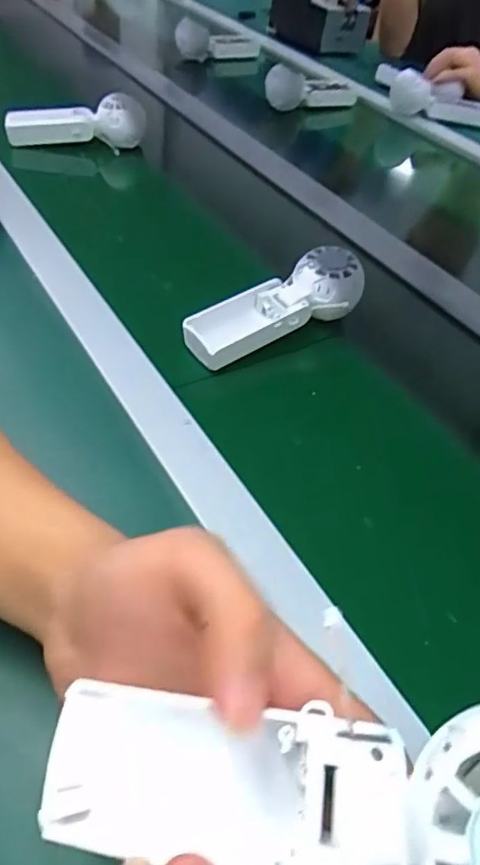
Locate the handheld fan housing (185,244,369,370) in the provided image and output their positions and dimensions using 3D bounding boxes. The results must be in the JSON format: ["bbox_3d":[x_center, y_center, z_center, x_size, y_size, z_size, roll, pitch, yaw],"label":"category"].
[{"bbox_3d":[0.031,-0.109,0.479,0.165,0.061,0.061,-20,55,-23],"label":"handheld fan housing"}]

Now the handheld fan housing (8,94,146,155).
[{"bbox_3d":[-0.212,-0.396,0.716,0.172,0.074,0.032,-5,50,-12],"label":"handheld fan housing"}]

